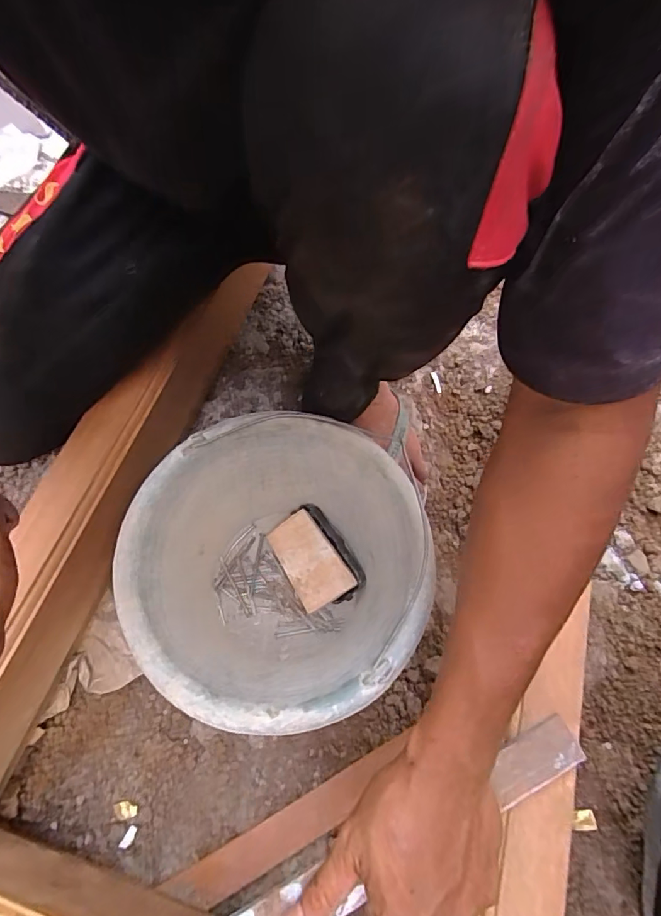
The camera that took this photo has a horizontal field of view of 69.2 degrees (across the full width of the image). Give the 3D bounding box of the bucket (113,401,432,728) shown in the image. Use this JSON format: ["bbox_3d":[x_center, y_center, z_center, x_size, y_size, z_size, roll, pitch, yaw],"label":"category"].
[{"bbox_3d":[-0.048,0.114,0.470,0.238,0.176,0.249,-5,64,-2],"label":"bucket"}]

